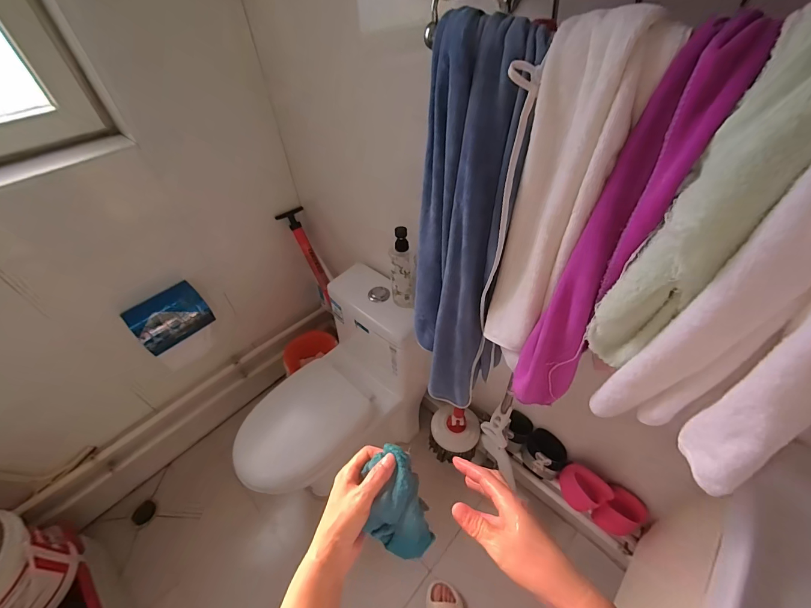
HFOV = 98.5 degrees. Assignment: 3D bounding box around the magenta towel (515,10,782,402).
[{"bbox_3d":[0.214,-0.036,0.397,0.085,0.429,0.105,28,53,27],"label":"magenta towel"}]

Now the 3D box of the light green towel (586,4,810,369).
[{"bbox_3d":[0.257,-0.061,0.315,0.072,0.305,0.088,33,56,30],"label":"light green towel"}]

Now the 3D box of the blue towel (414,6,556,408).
[{"bbox_3d":[0.093,-0.067,0.592,0.112,0.638,0.142,-18,47,-13],"label":"blue towel"}]

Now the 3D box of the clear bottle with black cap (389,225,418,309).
[{"bbox_3d":[-0.007,-0.095,0.963,0.074,0.230,0.068,-1,46,2],"label":"clear bottle with black cap"}]

